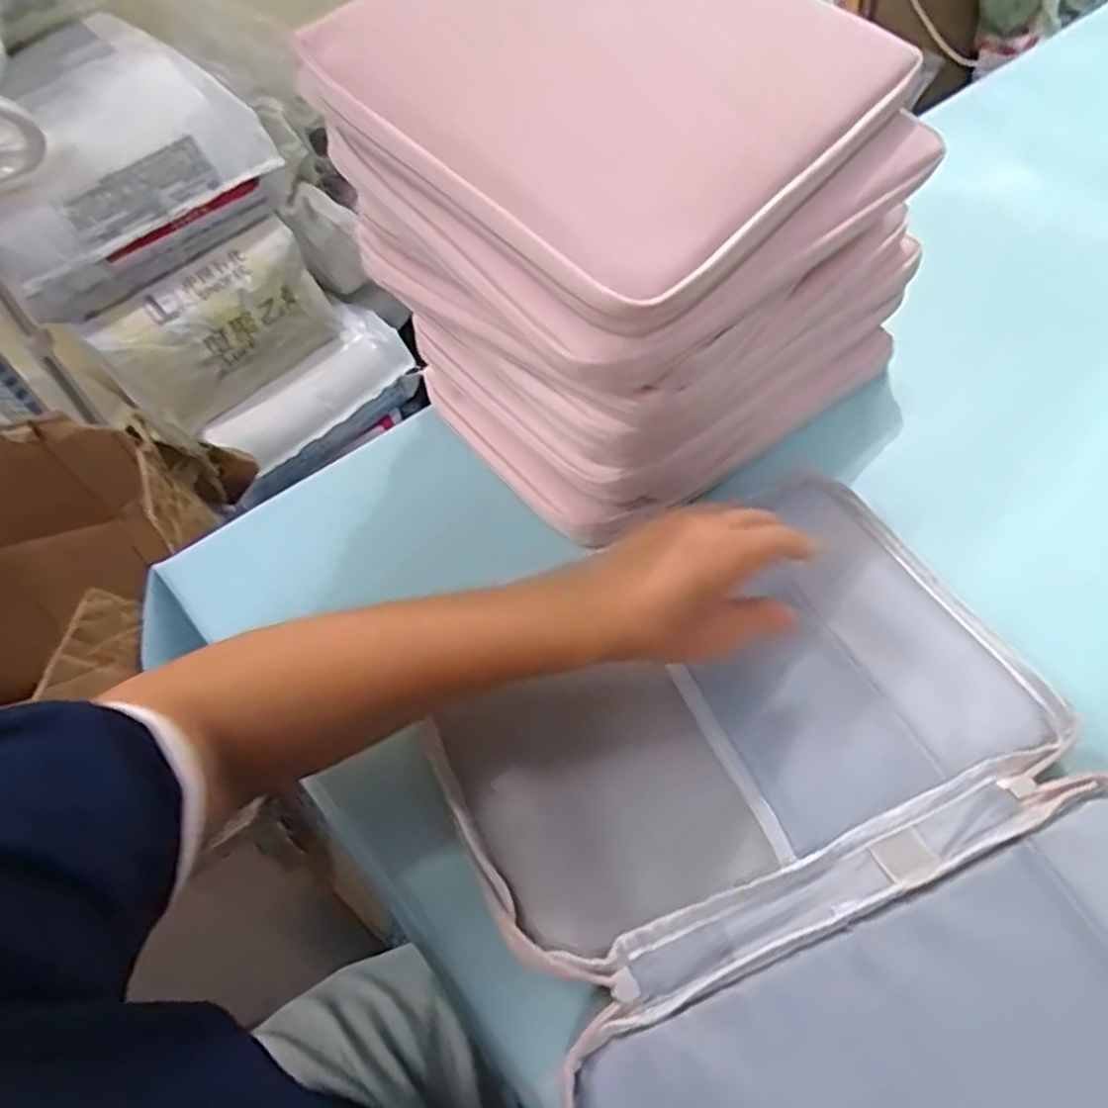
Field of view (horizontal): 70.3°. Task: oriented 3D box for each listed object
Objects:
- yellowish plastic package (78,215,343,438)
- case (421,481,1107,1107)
[{"bbox_3d":[-0.459,-0.310,1.109,0.073,0.196,0.312,29,60,28],"label":"yellowish plastic package"},{"bbox_3d":[0.143,0.173,0.342,0.300,0.031,0.403,-22,56,-10],"label":"case"}]

